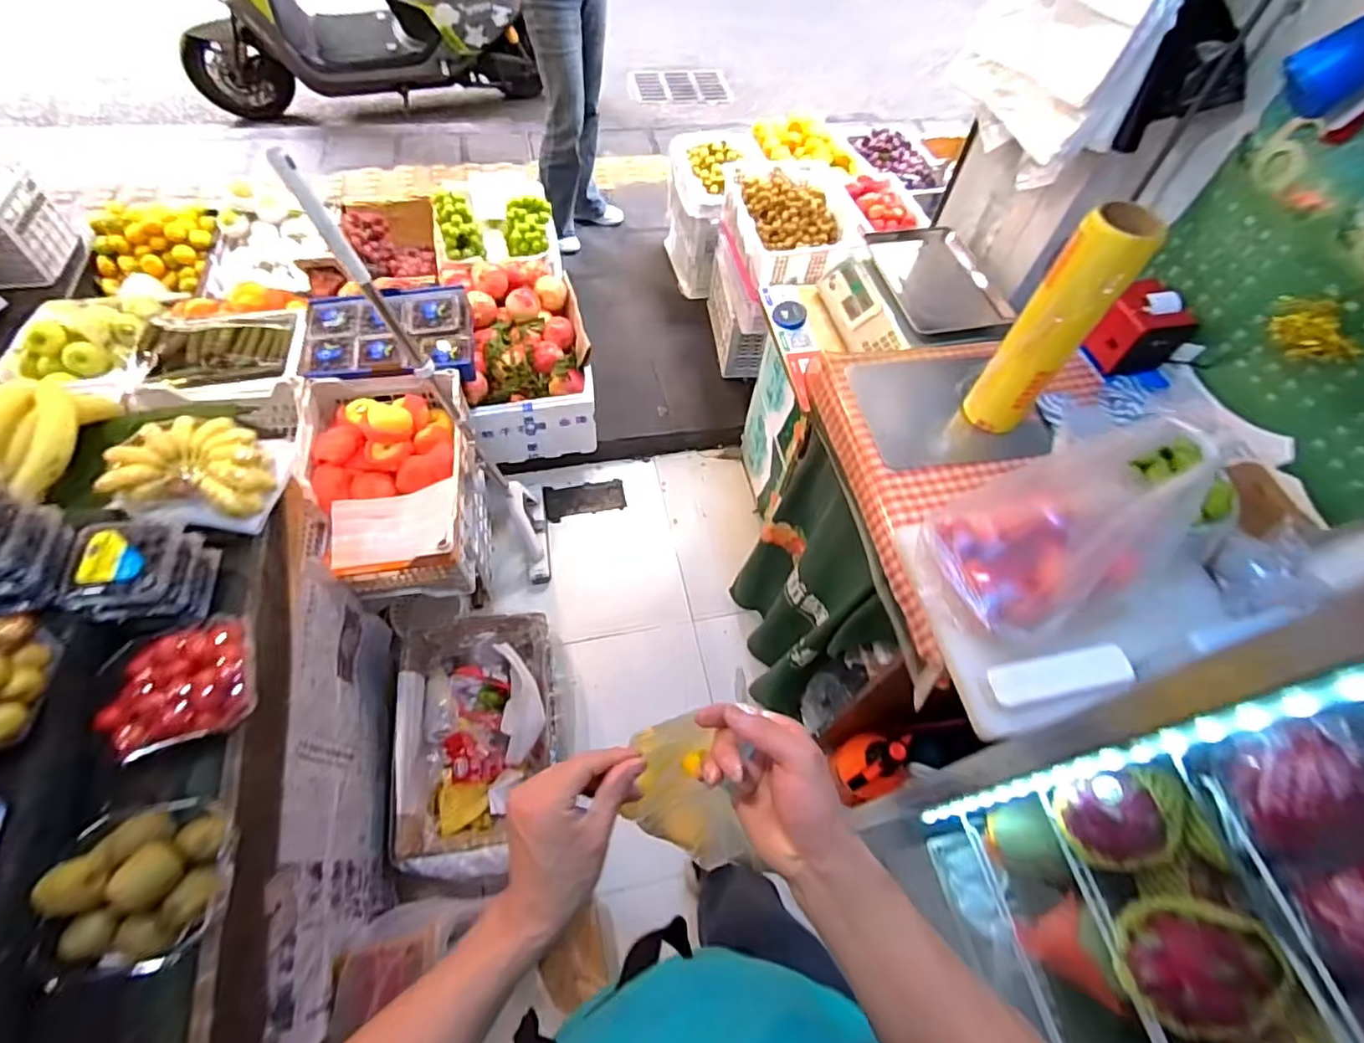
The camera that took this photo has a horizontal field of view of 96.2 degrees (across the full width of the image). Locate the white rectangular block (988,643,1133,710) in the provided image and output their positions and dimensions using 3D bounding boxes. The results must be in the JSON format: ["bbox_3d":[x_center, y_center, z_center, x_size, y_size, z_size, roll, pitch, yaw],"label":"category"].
[{"bbox_3d":[0.483,0.192,0.765,0.182,0.025,0.051,-9,59,-10],"label":"white rectangular block"}]

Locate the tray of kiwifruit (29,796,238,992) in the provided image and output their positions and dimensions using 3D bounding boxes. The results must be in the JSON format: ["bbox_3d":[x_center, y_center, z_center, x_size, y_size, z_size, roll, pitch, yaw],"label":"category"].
[{"bbox_3d":[-0.525,0.346,0.584,0.148,0.056,0.144,-5,58,-7],"label":"tray of kiwifruit"}]

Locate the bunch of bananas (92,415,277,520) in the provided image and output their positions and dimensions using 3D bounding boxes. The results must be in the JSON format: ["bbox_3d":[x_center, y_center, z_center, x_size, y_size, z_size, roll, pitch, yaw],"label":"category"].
[{"bbox_3d":[-0.652,-0.080,0.828,0.181,0.055,0.125,11,58,3],"label":"bunch of bananas"}]

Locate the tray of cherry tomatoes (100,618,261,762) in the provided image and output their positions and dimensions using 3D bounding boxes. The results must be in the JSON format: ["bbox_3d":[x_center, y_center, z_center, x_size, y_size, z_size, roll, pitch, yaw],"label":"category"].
[{"bbox_3d":[-0.558,0.186,0.675,0.144,0.057,0.124,-25,63,-19],"label":"tray of cherry tomatoes"}]

